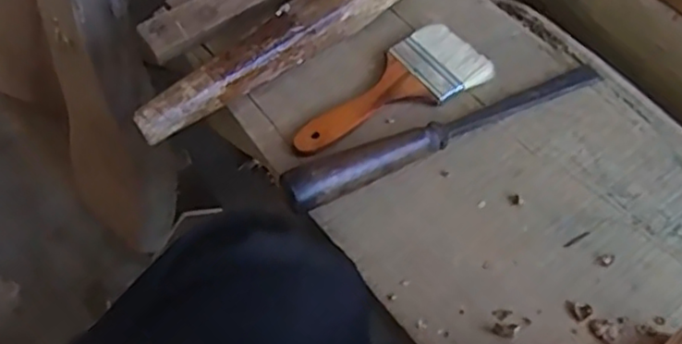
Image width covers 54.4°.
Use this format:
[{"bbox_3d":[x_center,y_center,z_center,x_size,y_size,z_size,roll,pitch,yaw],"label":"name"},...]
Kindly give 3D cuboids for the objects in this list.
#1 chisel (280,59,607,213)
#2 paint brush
[{"bbox_3d":[0.092,-0.034,0.548,0.295,0.029,0.032,-22,60,-15],"label":"chisel"},{"bbox_3d":[0.044,-0.066,0.573,0.181,0.019,0.075,-34,64,-21],"label":"paint brush"}]

